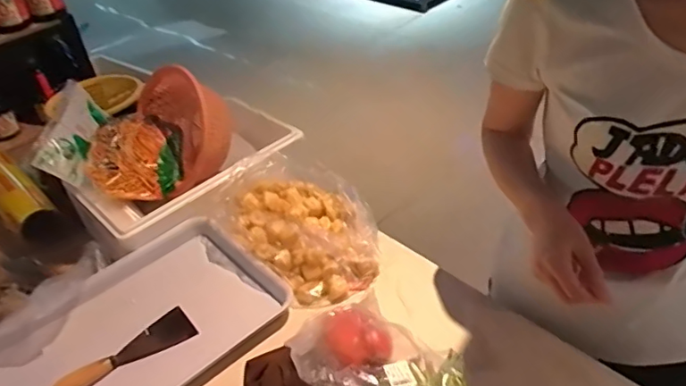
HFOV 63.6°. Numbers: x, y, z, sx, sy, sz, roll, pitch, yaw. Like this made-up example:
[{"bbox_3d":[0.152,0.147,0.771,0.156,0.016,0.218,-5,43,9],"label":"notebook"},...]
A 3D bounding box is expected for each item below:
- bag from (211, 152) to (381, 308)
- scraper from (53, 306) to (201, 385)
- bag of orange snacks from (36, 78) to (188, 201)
[{"bbox_3d":[-0.061,0.047,0.948,0.217,0.068,0.308,-32,44,-28],"label":"bag"},{"bbox_3d":[-0.323,0.227,0.809,0.205,0.032,0.063,-26,42,-23],"label":"scraper"},{"bbox_3d":[-0.435,-0.103,1.084,0.216,0.137,0.244,-9,38,-3],"label":"bag of orange snacks"}]

